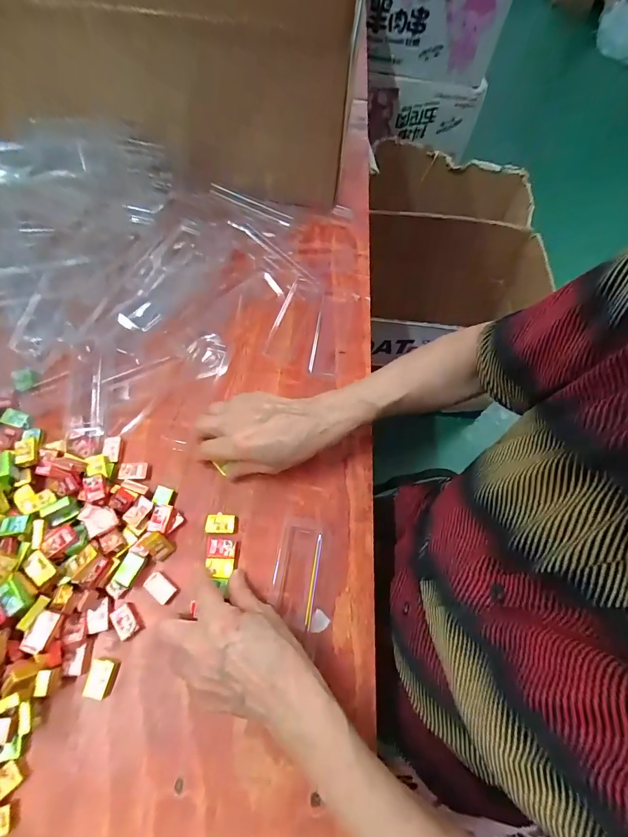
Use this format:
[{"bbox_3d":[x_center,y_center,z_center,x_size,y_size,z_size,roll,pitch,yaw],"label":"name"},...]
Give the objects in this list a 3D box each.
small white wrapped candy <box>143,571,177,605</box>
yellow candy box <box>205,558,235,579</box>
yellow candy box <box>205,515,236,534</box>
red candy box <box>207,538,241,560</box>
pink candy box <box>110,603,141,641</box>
[{"bbox_3d":[-0.134,0.148,0.339,0.025,0.008,0.017,38,68,14],"label":"small white wrapped candy"},{"bbox_3d":[-0.085,0.134,0.348,0.025,0.007,0.017,5,65,-1],"label":"yellow candy box"},{"bbox_3d":[-0.088,0.100,0.366,0.027,0.010,0.017,3,65,-2],"label":"yellow candy box"},{"bbox_3d":[-0.083,0.120,0.357,0.028,0.007,0.017,6,65,-1],"label":"red candy box"},{"bbox_3d":[-0.158,0.171,0.326,0.017,0.009,0.025,-30,70,-16],"label":"pink candy box"}]

